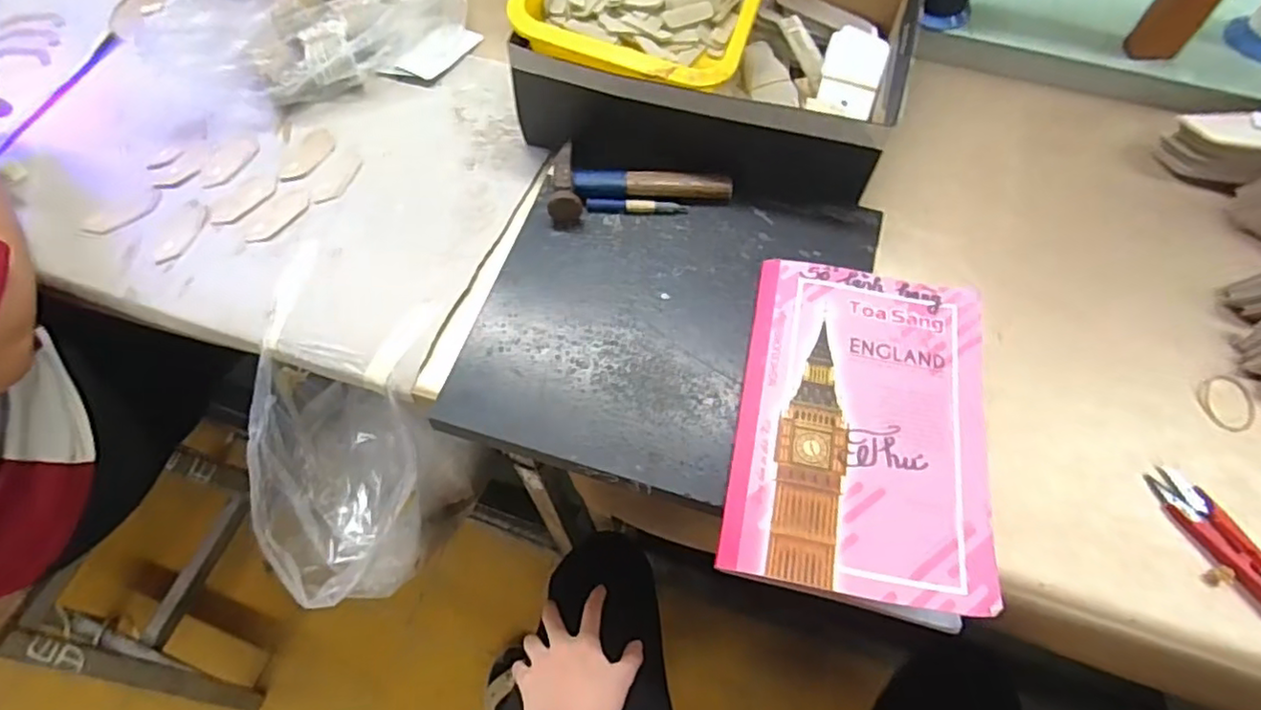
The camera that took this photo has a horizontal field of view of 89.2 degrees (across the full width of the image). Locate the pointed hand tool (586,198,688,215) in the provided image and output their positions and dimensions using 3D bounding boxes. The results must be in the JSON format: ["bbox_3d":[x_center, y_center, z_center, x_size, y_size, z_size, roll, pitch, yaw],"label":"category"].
[{"bbox_3d":[0.006,-0.131,0.566,0.087,0.012,0.009,-1,63,1],"label":"pointed hand tool"}]

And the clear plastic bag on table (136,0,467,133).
[{"bbox_3d":[-0.352,-0.382,0.684,0.348,0.113,0.200,-30,66,-14],"label":"clear plastic bag on table"}]

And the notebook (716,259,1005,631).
[{"bbox_3d":[0.166,0.043,0.457,0.168,0.014,0.253,10,62,8],"label":"notebook"}]

